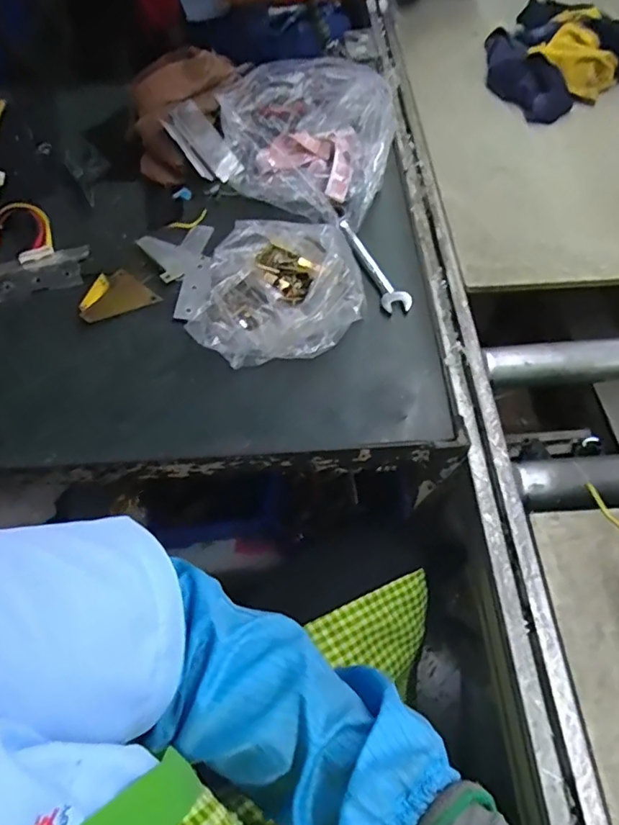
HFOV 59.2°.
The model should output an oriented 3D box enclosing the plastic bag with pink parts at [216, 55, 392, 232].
[{"bbox_3d":[-0.002,-0.349,0.724,0.212,0.126,0.192,1,58,4],"label":"plastic bag with pink parts"}]

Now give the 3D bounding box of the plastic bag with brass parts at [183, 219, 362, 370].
[{"bbox_3d":[-0.047,-0.140,0.606,0.182,0.089,0.181,-16,58,-6],"label":"plastic bag with brass parts"}]

